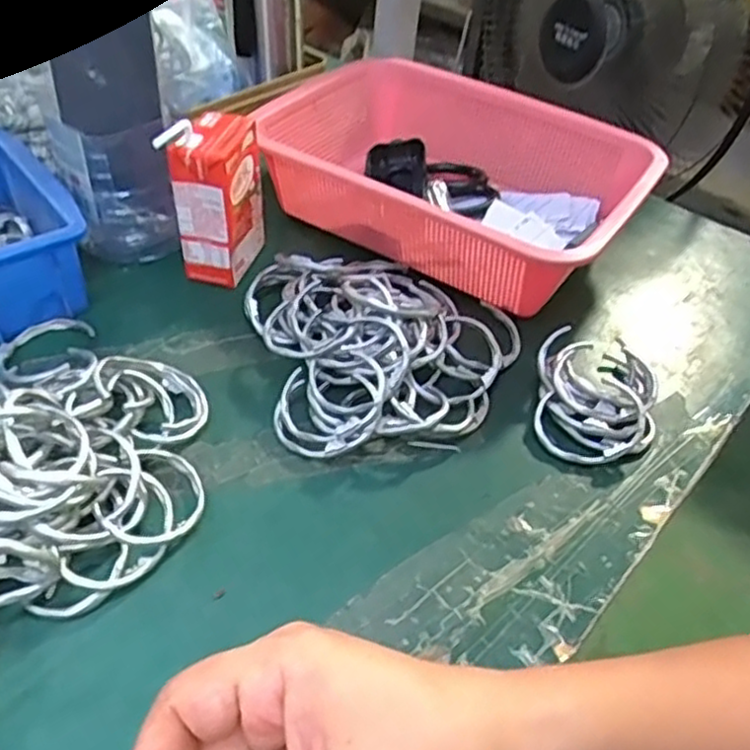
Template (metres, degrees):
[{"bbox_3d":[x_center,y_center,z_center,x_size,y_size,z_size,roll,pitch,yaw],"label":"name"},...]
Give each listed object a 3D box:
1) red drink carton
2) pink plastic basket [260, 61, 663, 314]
[{"bbox_3d":[-0.116,-0.128,0.533,0.042,0.118,0.074,16,44,11],"label":"red drink carton"},{"bbox_3d":[0.070,-0.163,0.604,0.293,0.090,0.217,27,47,21],"label":"pink plastic basket"}]

